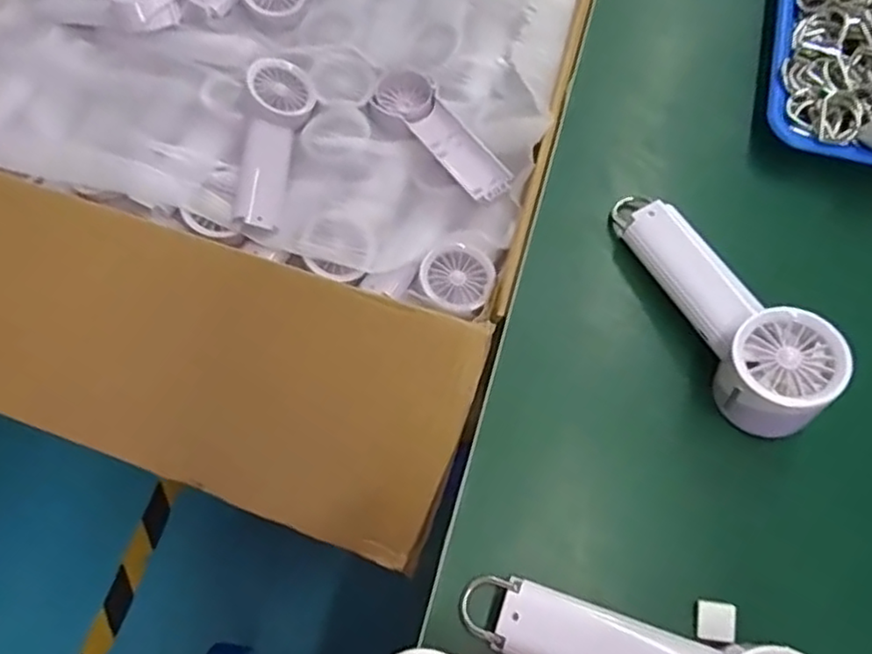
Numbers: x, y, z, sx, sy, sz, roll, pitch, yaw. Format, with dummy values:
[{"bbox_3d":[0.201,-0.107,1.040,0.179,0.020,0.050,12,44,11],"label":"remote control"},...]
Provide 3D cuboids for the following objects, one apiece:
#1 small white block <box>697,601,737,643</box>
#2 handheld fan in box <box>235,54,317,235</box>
[{"bbox_3d":[0.163,0.171,0.377,0.019,0.011,0.021,7,68,4],"label":"small white block"},{"bbox_3d":[-0.148,-0.165,0.573,0.061,0.043,0.172,2,67,2],"label":"handheld fan in box"}]

